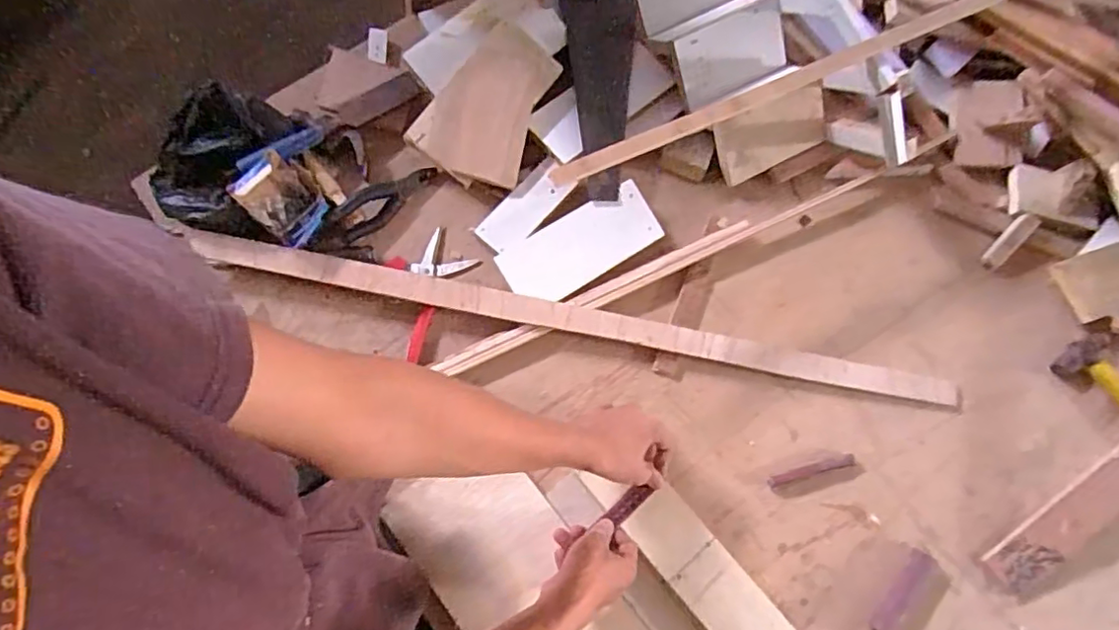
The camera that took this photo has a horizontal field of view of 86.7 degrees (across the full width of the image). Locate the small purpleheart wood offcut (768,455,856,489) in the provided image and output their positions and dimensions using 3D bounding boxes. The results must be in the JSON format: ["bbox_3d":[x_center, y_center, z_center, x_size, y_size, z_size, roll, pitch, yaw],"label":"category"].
[{"bbox_3d":[0.289,0.179,0.679,0.102,0.006,0.013,-14,74,-6],"label":"small purpleheart wood offcut"}]

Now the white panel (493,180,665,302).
[{"bbox_3d":[0.026,-0.083,0.730,0.195,0.019,0.085,-30,77,-10],"label":"white panel"}]

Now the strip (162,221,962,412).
[{"bbox_3d":[0.025,0.004,0.700,0.891,0.024,0.040,12,79,0],"label":"strip"}]

